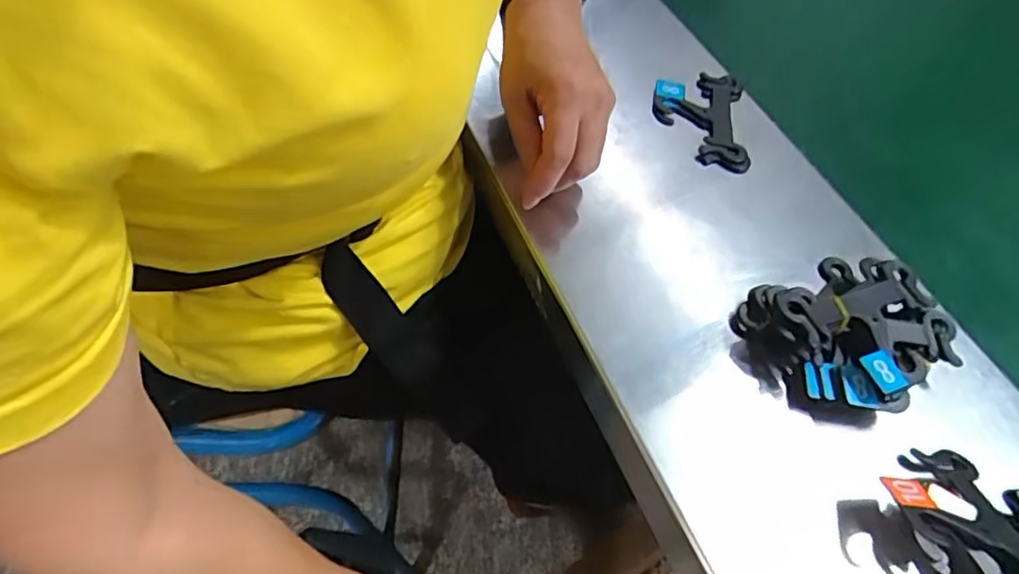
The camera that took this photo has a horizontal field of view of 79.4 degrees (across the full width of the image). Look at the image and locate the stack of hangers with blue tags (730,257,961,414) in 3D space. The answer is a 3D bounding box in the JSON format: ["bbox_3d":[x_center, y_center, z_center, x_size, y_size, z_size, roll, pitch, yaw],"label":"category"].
[{"bbox_3d":[0.205,0.025,0.369,0.114,0.036,0.096,-21,61,-19],"label":"stack of hangers with blue tags"}]

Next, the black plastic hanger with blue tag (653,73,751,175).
[{"bbox_3d":[0.152,-0.136,0.494,0.072,0.013,0.106,10,56,0],"label":"black plastic hanger with blue tag"}]

